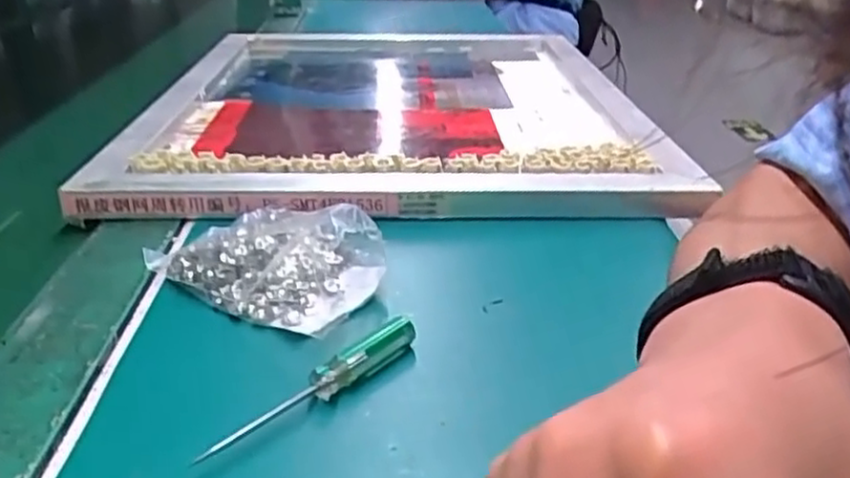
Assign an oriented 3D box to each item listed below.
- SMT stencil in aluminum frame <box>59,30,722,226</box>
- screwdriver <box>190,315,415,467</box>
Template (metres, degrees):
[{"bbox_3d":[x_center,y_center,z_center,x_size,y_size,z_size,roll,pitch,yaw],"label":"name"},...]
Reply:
[{"bbox_3d":[-0.024,-0.127,0.687,0.403,0.032,0.491,0,25,-1],"label":"SMT stencil in aluminum frame"},{"bbox_3d":[-0.045,0.060,0.308,0.010,0.014,0.112,22,32,37],"label":"screwdriver"}]

